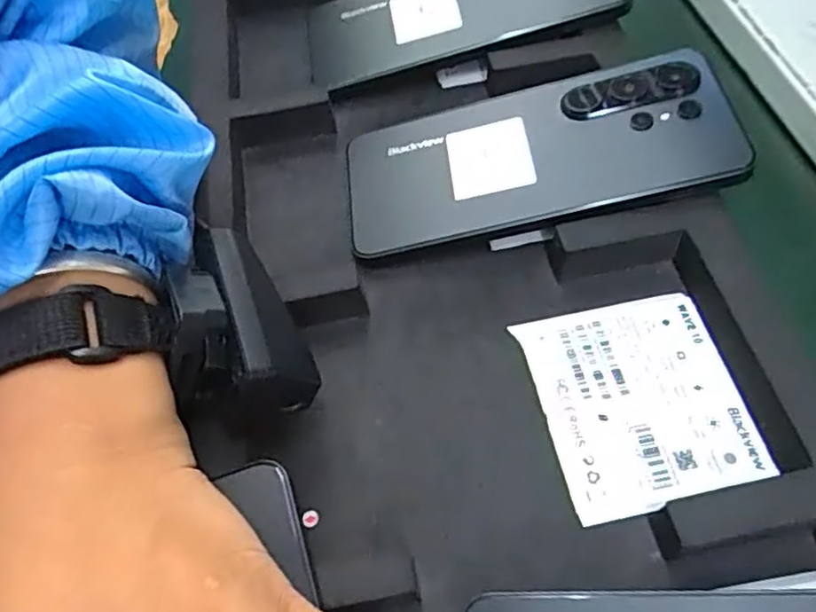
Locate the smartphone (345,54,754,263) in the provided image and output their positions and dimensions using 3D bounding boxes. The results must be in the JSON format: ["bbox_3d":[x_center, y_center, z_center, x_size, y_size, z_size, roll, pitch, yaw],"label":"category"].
[{"bbox_3d":[0.056,-0.069,0.301,0.167,0.009,0.077,-12,58,7],"label":"smartphone"}]

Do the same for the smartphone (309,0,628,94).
[{"bbox_3d":[0.027,-0.164,0.363,0.164,0.009,0.079,-17,61,4],"label":"smartphone"}]

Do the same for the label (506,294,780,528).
[{"bbox_3d":[0.088,0.035,0.255,0.070,0.004,0.080,-11,57,-4],"label":"label"}]

